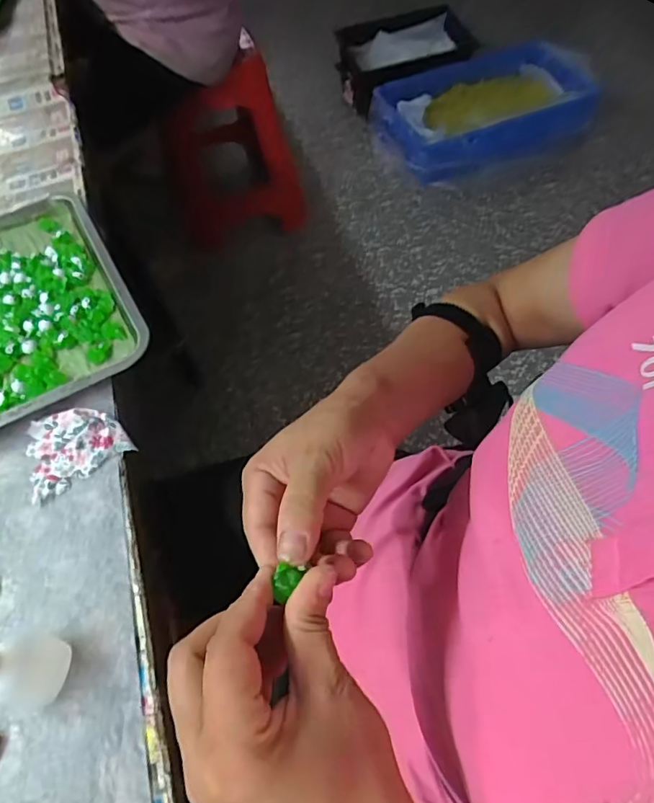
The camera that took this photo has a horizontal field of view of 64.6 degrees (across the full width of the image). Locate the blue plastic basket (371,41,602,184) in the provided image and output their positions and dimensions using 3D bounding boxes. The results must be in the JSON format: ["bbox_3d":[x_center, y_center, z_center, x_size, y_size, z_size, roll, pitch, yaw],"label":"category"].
[{"bbox_3d":[0.396,-0.734,1.305,0.505,0.144,0.231,-19,60,-7],"label":"blue plastic basket"}]

